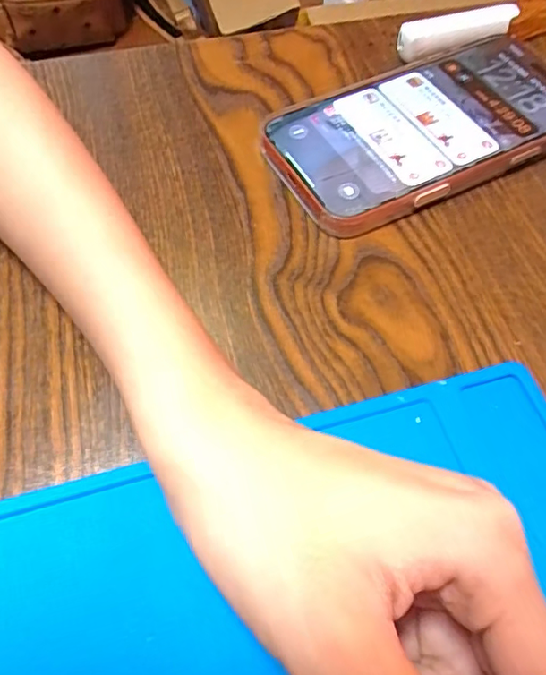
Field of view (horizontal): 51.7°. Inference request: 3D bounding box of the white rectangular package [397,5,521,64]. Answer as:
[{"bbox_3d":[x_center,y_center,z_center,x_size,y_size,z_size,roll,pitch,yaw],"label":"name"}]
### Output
[{"bbox_3d":[0.106,-0.172,0.323,0.069,0.018,0.023,-18,61,-13],"label":"white rectangular package"}]

